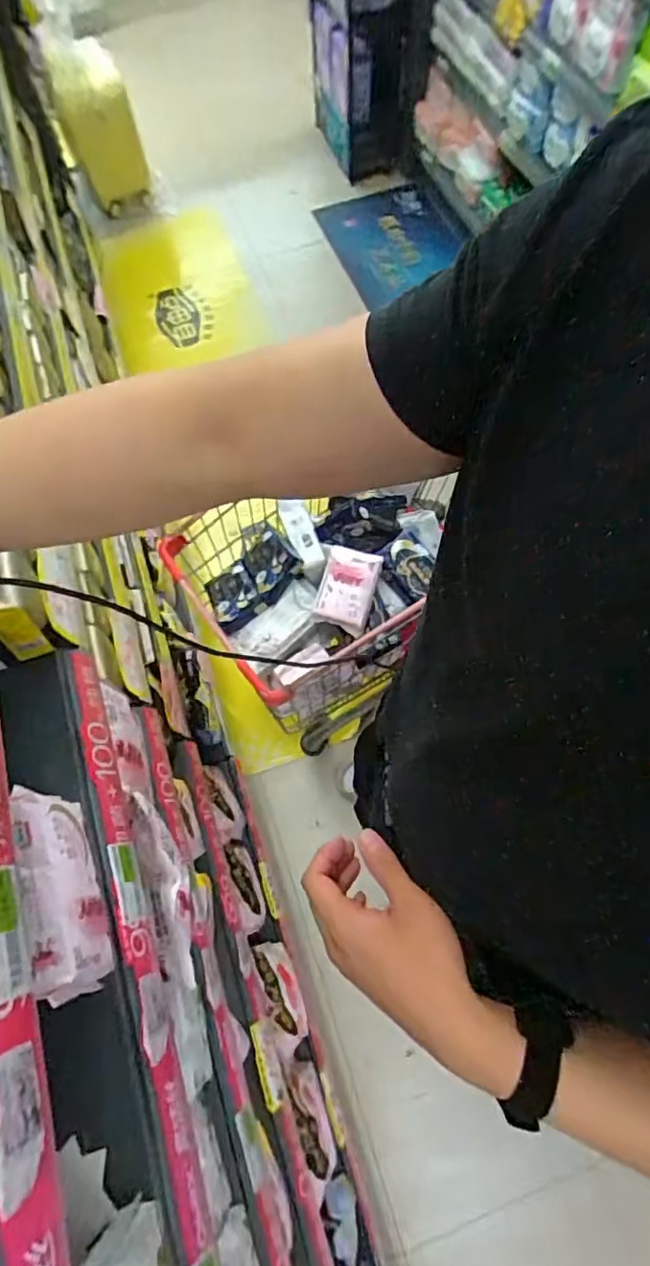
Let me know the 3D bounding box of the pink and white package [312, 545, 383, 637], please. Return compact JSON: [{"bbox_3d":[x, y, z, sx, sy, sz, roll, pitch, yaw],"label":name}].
[{"bbox_3d":[0.038,-0.077,0.973,0.089,0.041,0.132,14,68,9],"label":"pink and white package"}]

